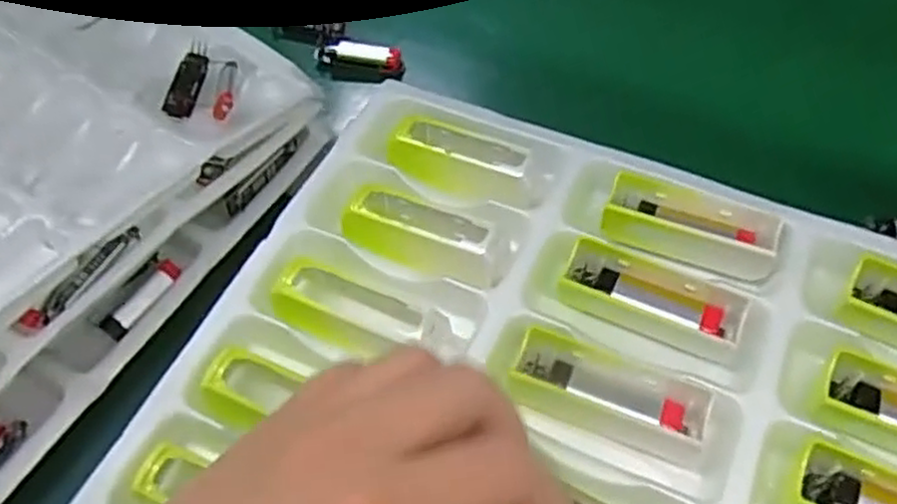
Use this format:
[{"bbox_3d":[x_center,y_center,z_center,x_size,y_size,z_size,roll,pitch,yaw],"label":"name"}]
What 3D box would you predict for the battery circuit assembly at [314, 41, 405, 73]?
[{"bbox_3d":[-0.068,-0.151,0.572,0.069,0.014,0.018,14,57,11],"label":"battery circuit assembly"}]

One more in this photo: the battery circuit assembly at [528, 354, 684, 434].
[{"bbox_3d":[0.065,0.057,0.305,0.067,0.006,0.015,18,58,14],"label":"battery circuit assembly"}]

